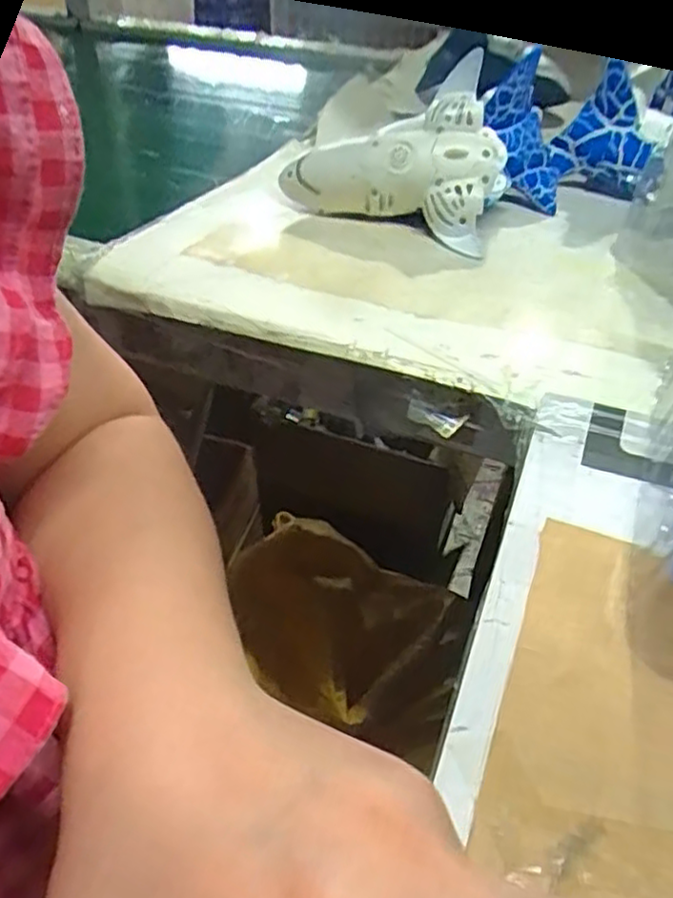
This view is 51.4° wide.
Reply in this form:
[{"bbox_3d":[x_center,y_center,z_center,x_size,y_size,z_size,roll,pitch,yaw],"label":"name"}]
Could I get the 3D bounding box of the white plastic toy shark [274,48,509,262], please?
[{"bbox_3d":[0.046,-0.211,0.496,0.154,0.098,0.096,23,45,22],"label":"white plastic toy shark"}]

